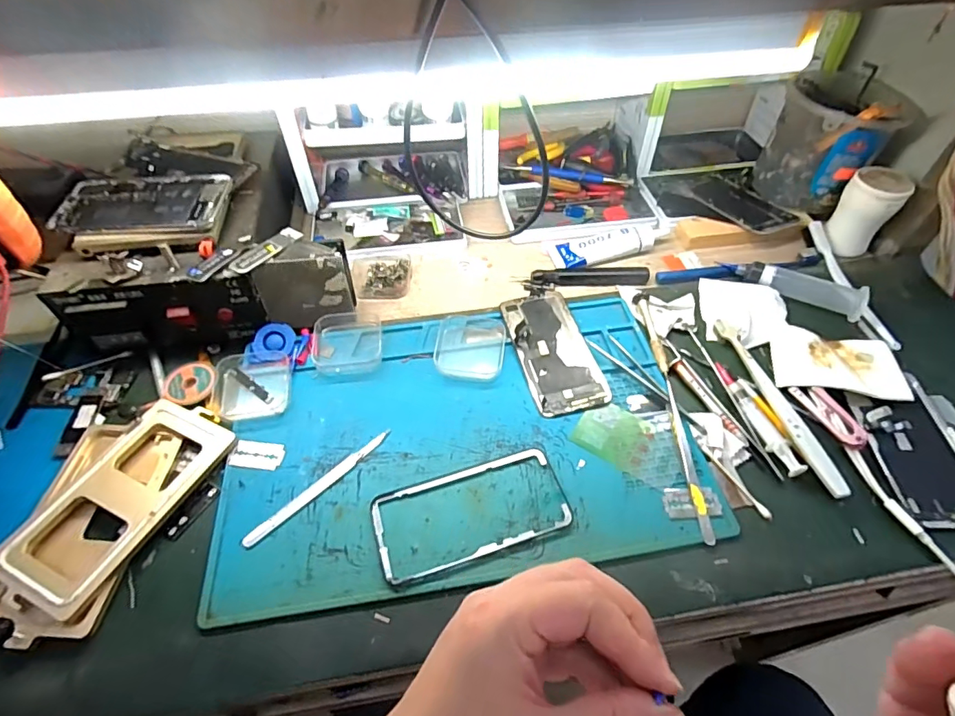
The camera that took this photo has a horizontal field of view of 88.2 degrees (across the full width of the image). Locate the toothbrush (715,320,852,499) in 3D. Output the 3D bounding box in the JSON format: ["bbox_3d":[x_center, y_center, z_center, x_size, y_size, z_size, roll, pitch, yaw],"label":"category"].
[{"bbox_3d":[0.254,0.034,0.423,0.018,0.008,0.180,-9,52,-7],"label":"toothbrush"}]

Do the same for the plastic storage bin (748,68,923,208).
[{"bbox_3d":[0.397,-0.241,0.566,0.103,0.124,0.107,-30,57,-22],"label":"plastic storage bin"}]

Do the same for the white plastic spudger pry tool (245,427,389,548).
[{"bbox_3d":[-0.121,0.098,0.383,0.012,0.004,0.129,36,60,26],"label":"white plastic spudger pry tool"}]

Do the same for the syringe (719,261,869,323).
[{"bbox_3d":[0.324,-0.076,0.505,0.133,0.019,0.027,22,55,17],"label":"syringe"}]

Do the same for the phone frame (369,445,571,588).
[{"bbox_3d":[-0.005,0.112,0.368,0.142,0.005,0.072,-15,53,-12],"label":"phone frame"}]

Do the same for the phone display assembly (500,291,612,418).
[{"bbox_3d":[0.071,-0.012,0.460,0.068,0.015,0.137,-11,53,-7],"label":"phone display assembly"}]

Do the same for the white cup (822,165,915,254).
[{"bbox_3d":[0.419,-0.160,0.534,0.053,0.073,0.050,35,59,25],"label":"white cup"}]

